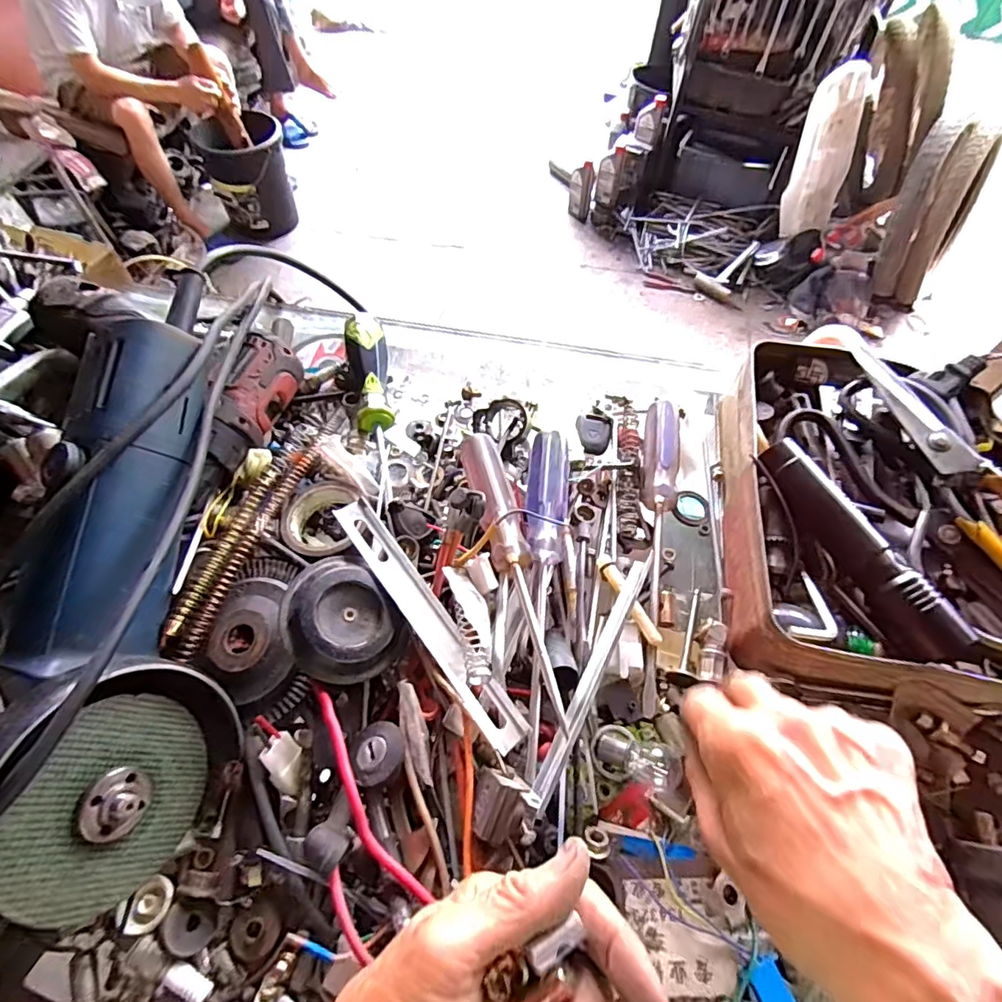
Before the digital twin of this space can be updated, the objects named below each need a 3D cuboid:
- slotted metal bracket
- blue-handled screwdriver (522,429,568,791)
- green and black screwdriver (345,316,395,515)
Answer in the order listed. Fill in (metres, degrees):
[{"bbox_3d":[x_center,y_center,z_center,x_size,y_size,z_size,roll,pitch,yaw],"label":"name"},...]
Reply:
[{"bbox_3d":[-0.043,0.066,0.304,0.024,0.015,0.164,-24,70,-46],"label":"slotted metal bracket"},{"bbox_3d":[0.027,0.049,0.323,0.027,0.024,0.210,3,59,-1],"label":"blue-handled screwdriver"},{"bbox_3d":[-0.097,-0.073,0.406,0.029,0.025,0.176,-8,60,-7],"label":"green and black screwdriver"}]

